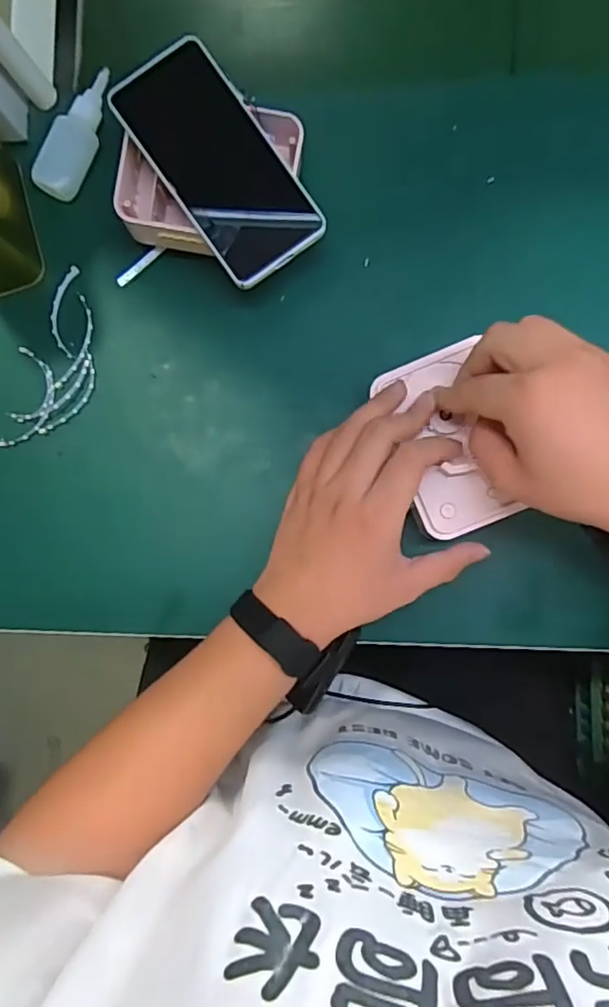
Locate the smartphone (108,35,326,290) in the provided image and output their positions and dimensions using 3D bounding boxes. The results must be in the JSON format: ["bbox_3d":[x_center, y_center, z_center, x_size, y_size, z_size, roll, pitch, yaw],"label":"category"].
[{"bbox_3d":[-0.061,-0.243,0.412,0.079,0.014,0.168,-35,92,3],"label":"smartphone"}]

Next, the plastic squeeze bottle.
[{"bbox_3d":[-0.184,-0.299,0.469,0.029,0.022,0.106,26,89,6],"label":"plastic squeeze bottle"}]

